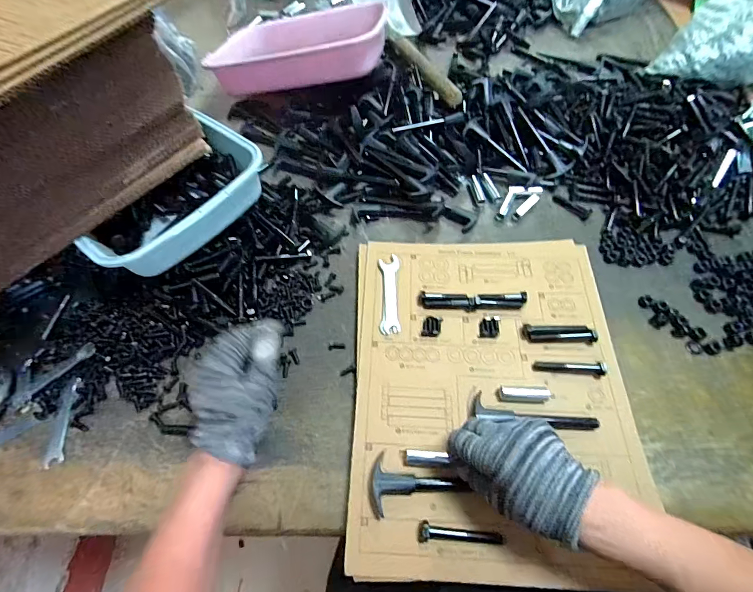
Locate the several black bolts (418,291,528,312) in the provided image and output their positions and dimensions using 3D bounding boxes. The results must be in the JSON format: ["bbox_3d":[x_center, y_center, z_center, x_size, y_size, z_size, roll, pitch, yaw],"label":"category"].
[{"bbox_3d":[0.122,0.005,0.469,0.133,0.015,0.024,0,61,3],"label":"several black bolts"}]

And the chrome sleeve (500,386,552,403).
[{"bbox_3d":[0.165,0.109,0.408,0.054,0.010,0.016,4,61,5],"label":"chrome sleeve"}]

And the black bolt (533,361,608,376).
[{"bbox_3d":[0.222,0.082,0.421,0.079,0.009,0.012,3,61,4],"label":"black bolt"}]

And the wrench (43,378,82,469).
[{"bbox_3d":[-0.360,0.144,0.424,0.020,0.008,0.094,-6,61,0],"label":"wrench"}]

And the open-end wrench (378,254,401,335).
[{"bbox_3d":[0.017,-0.005,0.476,0.025,0.004,0.113,-2,61,2],"label":"open-end wrench"}]

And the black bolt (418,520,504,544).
[{"bbox_3d":[0.078,0.223,0.343,0.077,0.013,0.016,3,61,4],"label":"black bolt"}]

